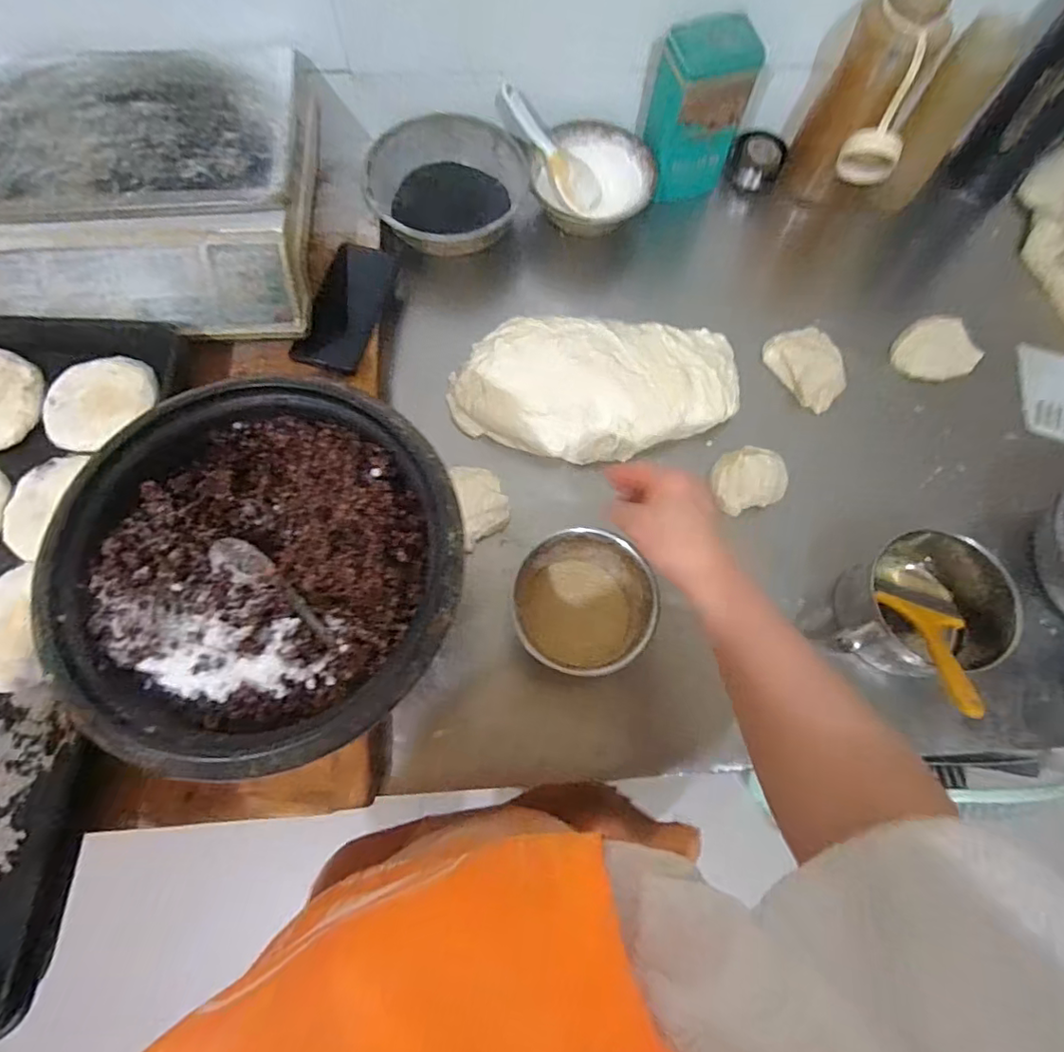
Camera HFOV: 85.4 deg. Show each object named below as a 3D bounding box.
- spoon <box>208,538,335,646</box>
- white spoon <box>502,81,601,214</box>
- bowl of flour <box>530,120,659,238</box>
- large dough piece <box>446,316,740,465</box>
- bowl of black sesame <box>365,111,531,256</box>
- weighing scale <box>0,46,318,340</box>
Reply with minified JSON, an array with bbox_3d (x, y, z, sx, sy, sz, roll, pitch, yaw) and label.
[{"bbox_3d":[-0.192,0.047,0.431,0.132,0.018,0.028,30,72,23],"label":"spoon"},{"bbox_3d":[0.024,-0.468,0.720,0.170,0.022,0.055,42,72,-21],"label":"white spoon"},{"bbox_3d":[0.074,-0.420,0.711,0.149,0.061,0.137,-11,72,-6],"label":"bowl of flour"},{"bbox_3d":[0.072,-0.156,0.651,0.324,0.042,0.168,4,71,-1],"label":"large dough piece"},{"bbox_3d":[-0.099,-0.403,0.704,0.188,0.073,0.169,-17,72,-8],"label":"bowl of black sesame"},{"bbox_3d":[-0.409,-0.357,0.617,0.342,0.102,0.306,-1,71,-2],"label":"weighing scale"}]

